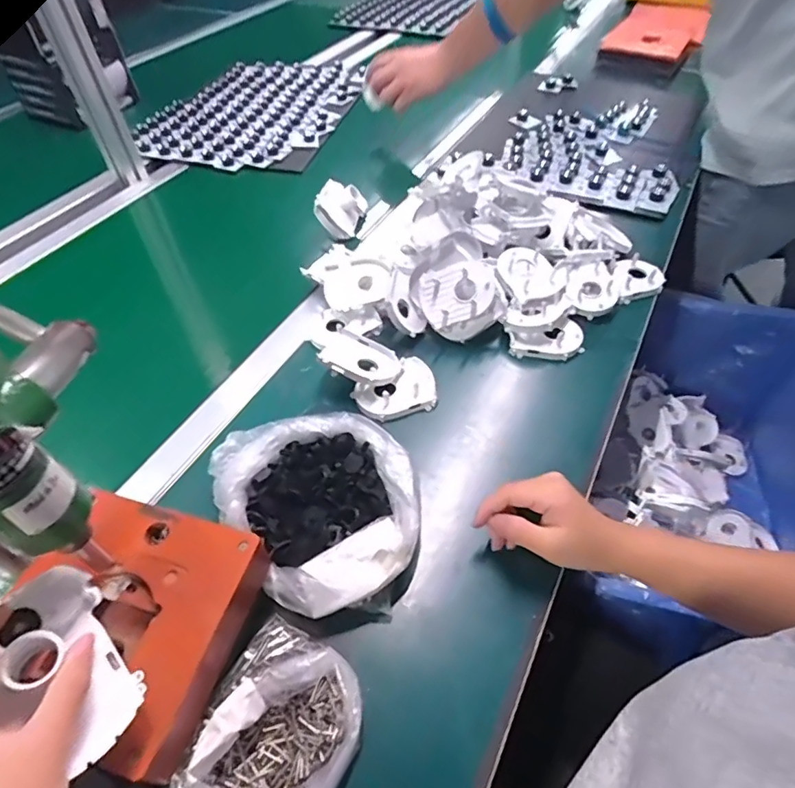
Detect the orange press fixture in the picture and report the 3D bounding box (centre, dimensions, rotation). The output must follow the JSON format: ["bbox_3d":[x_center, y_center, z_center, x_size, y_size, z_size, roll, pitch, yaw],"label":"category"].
[{"bbox_3d":[-0.188,0.166,0.371,0.146,0.070,0.153,12,51,12],"label":"orange press fixture"}]

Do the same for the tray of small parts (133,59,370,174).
[{"bbox_3d":[-0.273,-0.570,1.026,0.344,0.045,0.454,13,52,13],"label":"tray of small parts"}]

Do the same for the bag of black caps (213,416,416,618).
[{"bbox_3d":[-0.065,0.096,0.446,0.159,0.037,0.189,-18,52,-12],"label":"bag of black caps"}]

